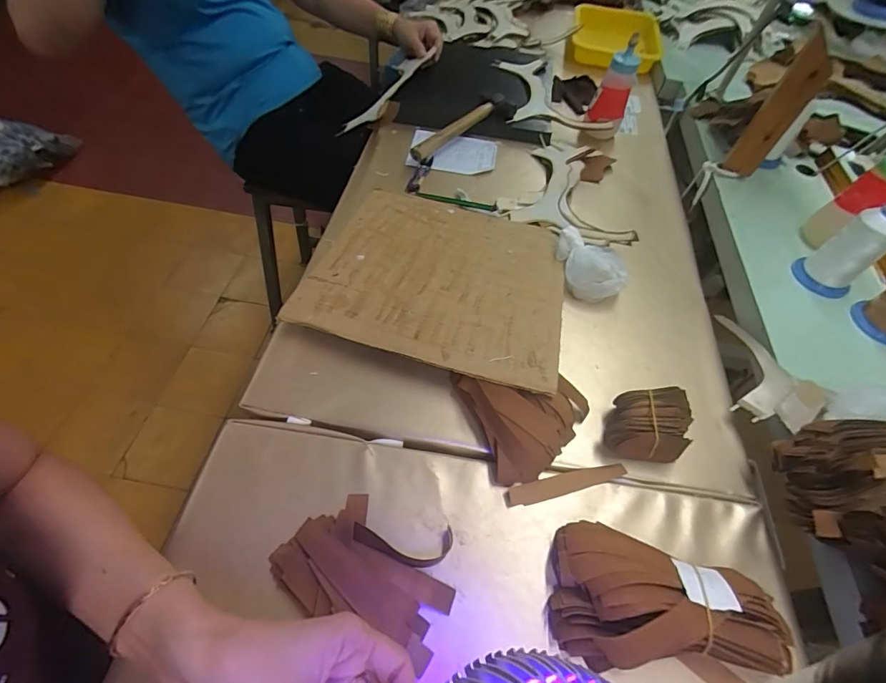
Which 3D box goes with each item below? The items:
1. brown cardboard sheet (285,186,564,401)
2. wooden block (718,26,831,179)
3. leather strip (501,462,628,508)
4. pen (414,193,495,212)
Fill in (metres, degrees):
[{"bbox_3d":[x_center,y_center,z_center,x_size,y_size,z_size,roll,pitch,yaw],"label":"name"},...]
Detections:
[{"bbox_3d":[-0.003,-0.084,0.522,0.296,0.009,0.265,15,56,4],"label":"brown cardboard sheet"},{"bbox_3d":[0.467,-0.318,0.597,0.046,0.181,0.017,23,52,7],"label":"wooden block"},{"bbox_3d":[0.118,0.135,0.409,0.121,0.004,0.019,-11,51,-12],"label":"leather strip"},{"bbox_3d":[0.020,-0.202,0.627,0.118,0.012,0.012,11,55,1],"label":"pen"}]

